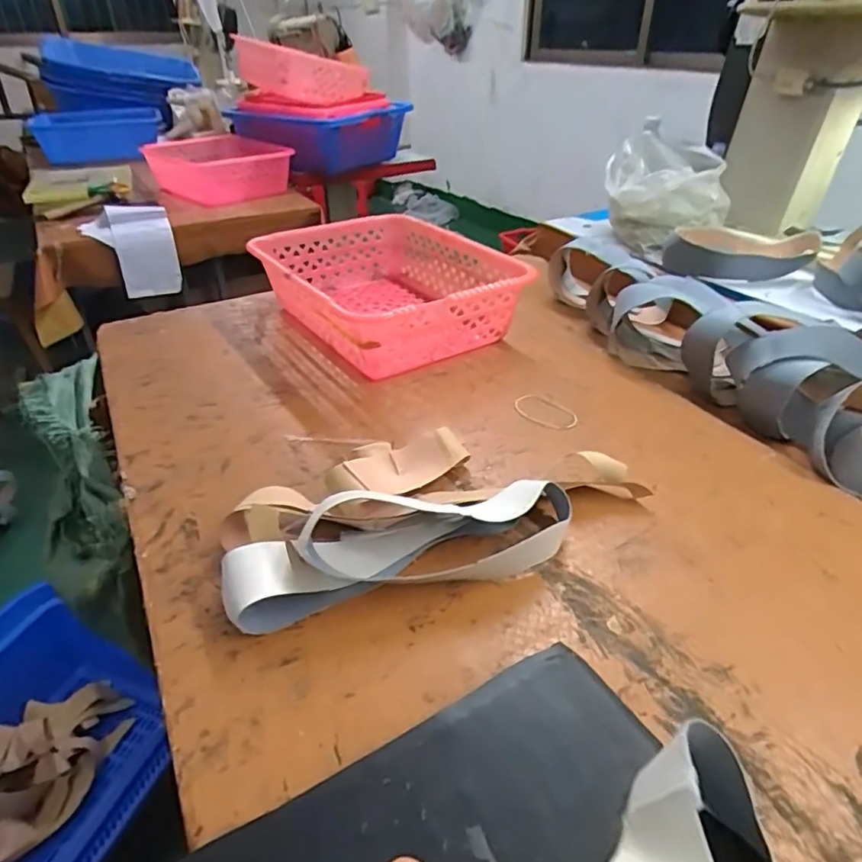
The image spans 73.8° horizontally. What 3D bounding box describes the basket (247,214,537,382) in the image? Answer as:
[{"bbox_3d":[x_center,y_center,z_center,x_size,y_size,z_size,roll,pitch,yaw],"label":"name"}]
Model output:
[{"bbox_3d":[-0.076,-0.239,0.969,0.324,0.122,0.421,-23,41,-28],"label":"basket"}]

